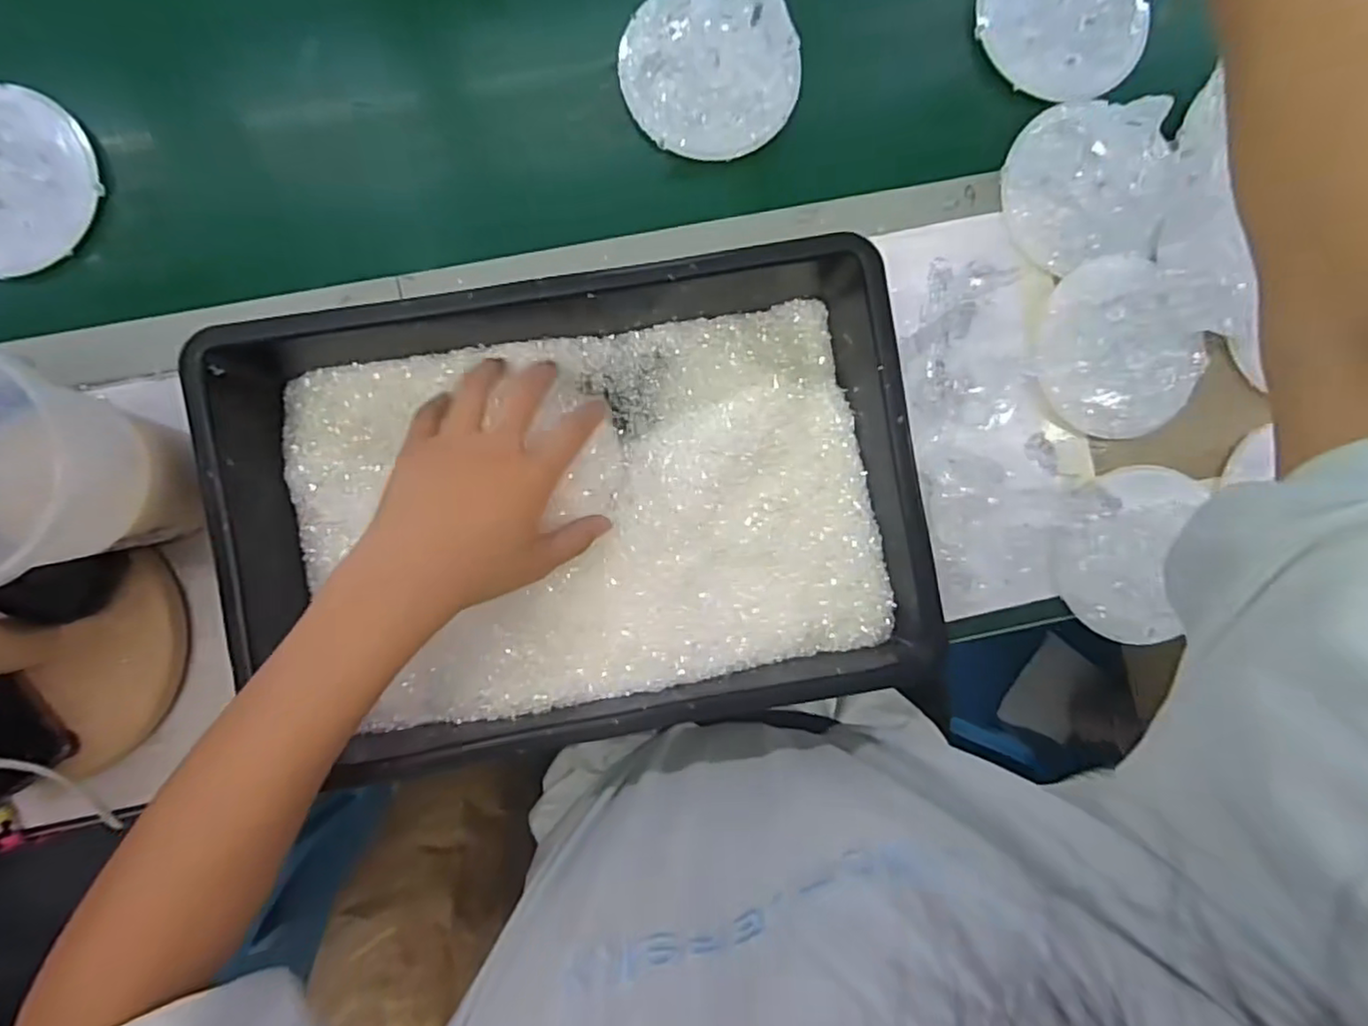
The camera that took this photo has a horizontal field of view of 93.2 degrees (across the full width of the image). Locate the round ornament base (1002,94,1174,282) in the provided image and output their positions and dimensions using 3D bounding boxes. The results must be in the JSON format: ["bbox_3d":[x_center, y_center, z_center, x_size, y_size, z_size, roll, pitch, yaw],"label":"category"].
[{"bbox_3d":[0.297,-0.242,0.475,0.116,0.014,0.115,-12,98,3],"label":"round ornament base"}]

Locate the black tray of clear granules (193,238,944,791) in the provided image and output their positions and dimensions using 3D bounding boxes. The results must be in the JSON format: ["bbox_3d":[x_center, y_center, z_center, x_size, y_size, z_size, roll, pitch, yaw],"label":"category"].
[{"bbox_3d":[-0.064,-0.009,0.418,0.404,0.086,0.272,-11,91,-2],"label":"black tray of clear granules"}]

